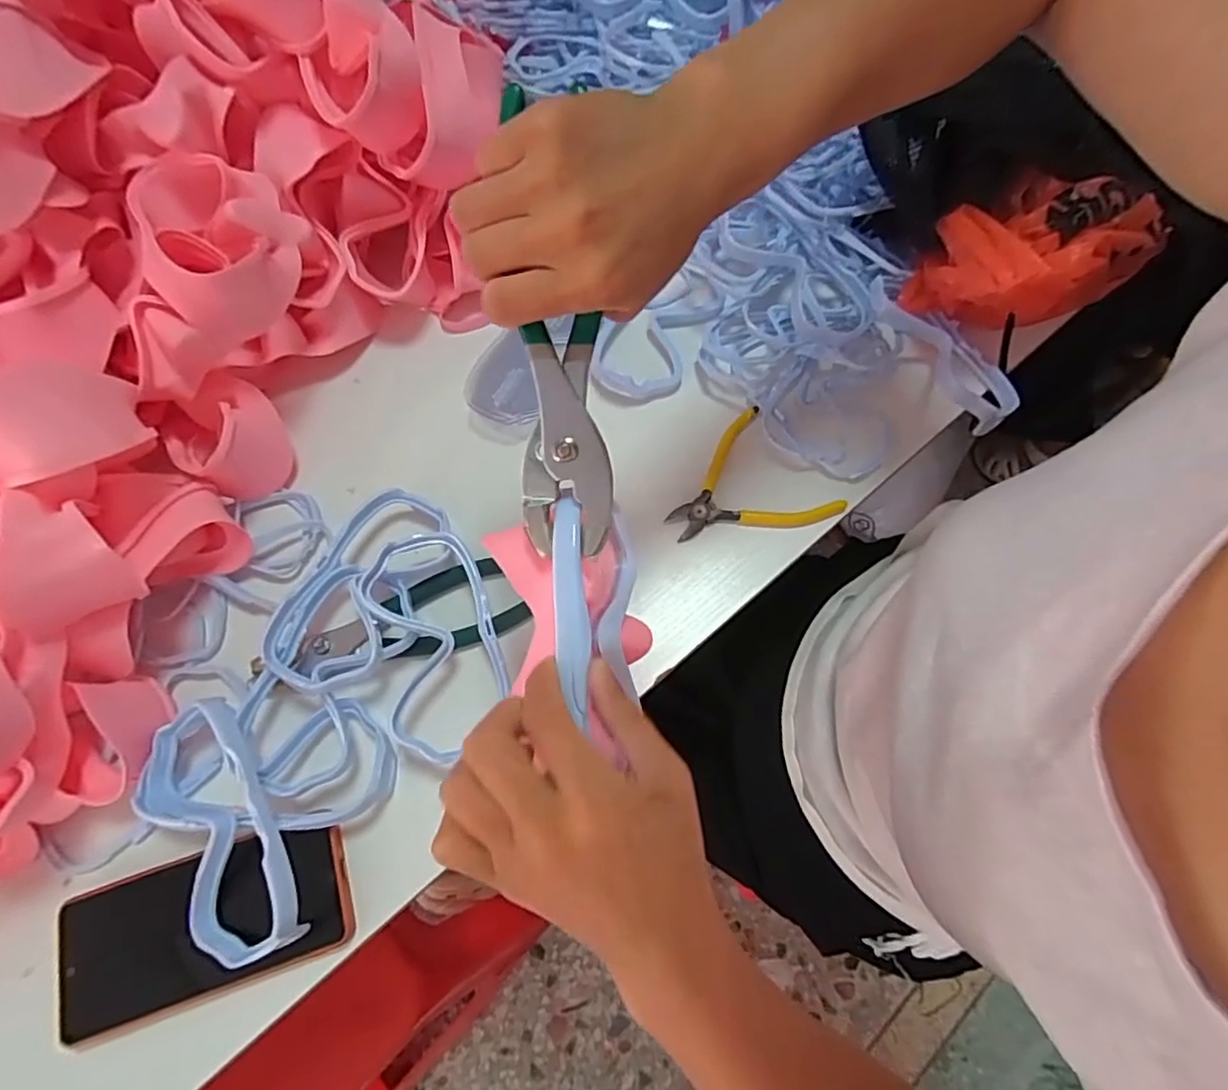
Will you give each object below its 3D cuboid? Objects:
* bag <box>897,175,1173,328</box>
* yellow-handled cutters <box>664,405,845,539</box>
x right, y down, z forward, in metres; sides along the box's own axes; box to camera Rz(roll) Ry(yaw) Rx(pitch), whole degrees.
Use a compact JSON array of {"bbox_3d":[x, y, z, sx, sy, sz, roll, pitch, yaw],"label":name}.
[{"bbox_3d":[0.306,-0.215,0.465,0.129,0.087,0.114,41,74,16],"label":"bag"},{"bbox_3d":[0.097,-0.035,0.468,0.112,0.007,0.106,-38,72,-13],"label":"yellow-handled cutters"}]

